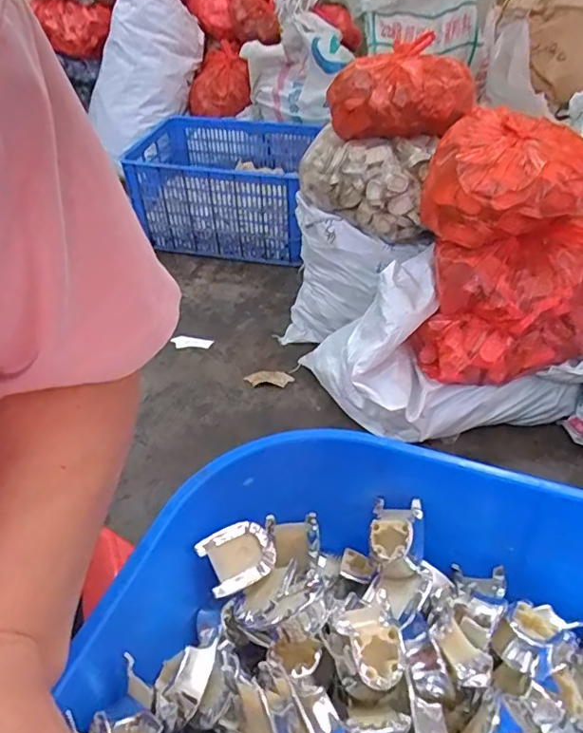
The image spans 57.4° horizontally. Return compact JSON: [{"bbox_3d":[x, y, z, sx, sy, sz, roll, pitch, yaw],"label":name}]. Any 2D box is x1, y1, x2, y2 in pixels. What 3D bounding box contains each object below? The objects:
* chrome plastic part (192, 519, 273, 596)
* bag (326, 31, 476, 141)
[{"bbox_3d":[-0.036,0.131,0.370,0.053,0.006,0.040,-17,62,-37],"label":"chrome plastic part"},{"bbox_3d":[0.224,-0.577,1.130,0.309,0.151,0.147,7,43,10],"label":"bag"}]

